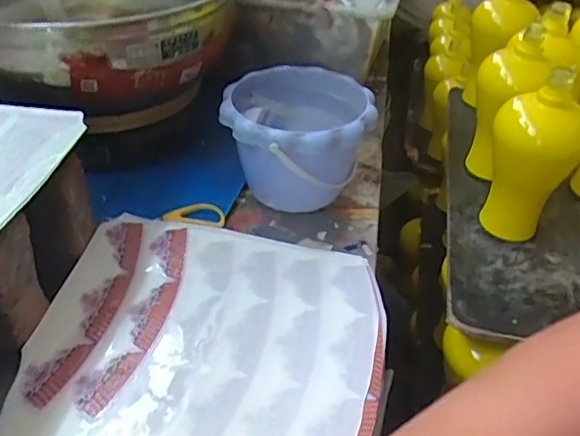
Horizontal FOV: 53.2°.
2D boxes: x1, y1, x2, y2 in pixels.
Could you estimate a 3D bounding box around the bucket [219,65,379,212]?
[{"bbox_3d":[0.006,-0.082,0.632,0.153,0.115,0.165,1,39,-3],"label":"bucket"}]

